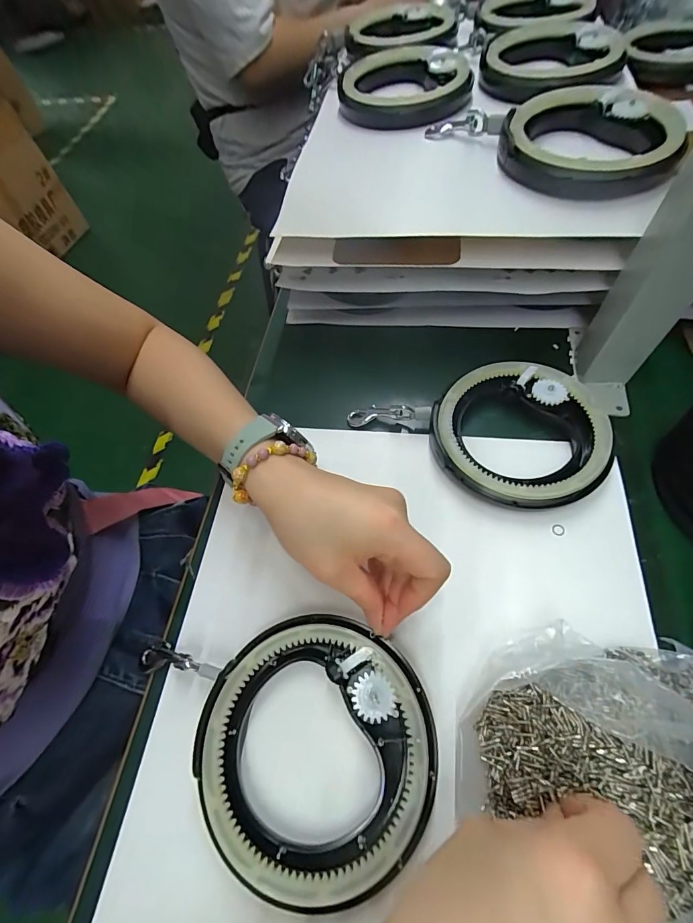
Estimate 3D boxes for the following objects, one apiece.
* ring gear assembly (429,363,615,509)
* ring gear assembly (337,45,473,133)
[{"bbox_3d":[0.131,-0.022,0.305,0.125,0.026,0.120,12,62,11],"label":"ring gear assembly"},{"bbox_3d":[0.060,-0.380,0.396,0.130,0.035,0.127,-2,60,3],"label":"ring gear assembly"}]

